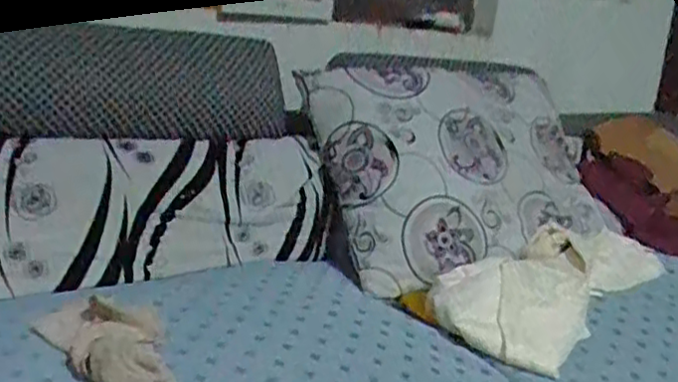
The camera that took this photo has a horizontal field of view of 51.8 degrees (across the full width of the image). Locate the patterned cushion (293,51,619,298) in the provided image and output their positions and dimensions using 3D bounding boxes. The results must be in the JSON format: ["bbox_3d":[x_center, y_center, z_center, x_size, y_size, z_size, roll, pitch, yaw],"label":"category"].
[{"bbox_3d":[0.319,-0.072,1.648,0.696,0.559,0.123,-2,-23,-28],"label":"patterned cushion"}]

